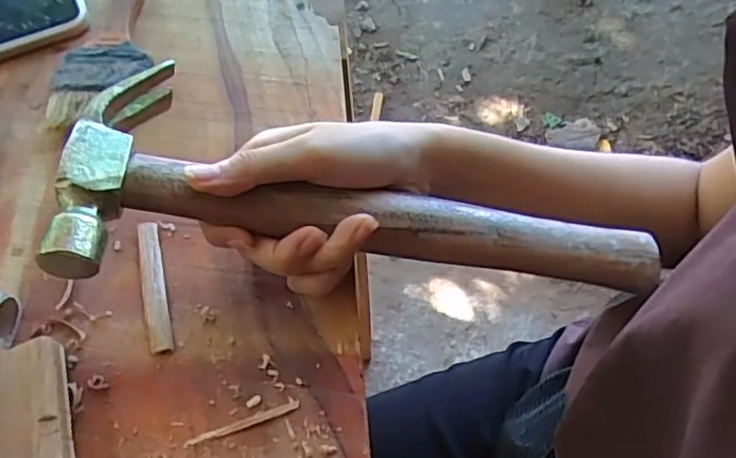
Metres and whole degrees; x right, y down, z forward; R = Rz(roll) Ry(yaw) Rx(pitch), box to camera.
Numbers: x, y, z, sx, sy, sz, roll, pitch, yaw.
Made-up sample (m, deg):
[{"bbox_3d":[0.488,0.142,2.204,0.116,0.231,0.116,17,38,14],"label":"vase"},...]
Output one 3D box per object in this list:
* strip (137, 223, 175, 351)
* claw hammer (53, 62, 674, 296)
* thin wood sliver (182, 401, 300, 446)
[{"bbox_3d":[-0.118,0.031,0.348,0.013,0.006,0.077,-15,62,-5],"label":"strip"},{"bbox_3d":[0.007,-0.013,0.333,0.303,0.034,0.119,8,62,-11],"label":"claw hammer"},{"bbox_3d":[-0.062,0.095,0.310,0.056,0.004,0.004,-18,63,-7],"label":"thin wood sliver"}]

